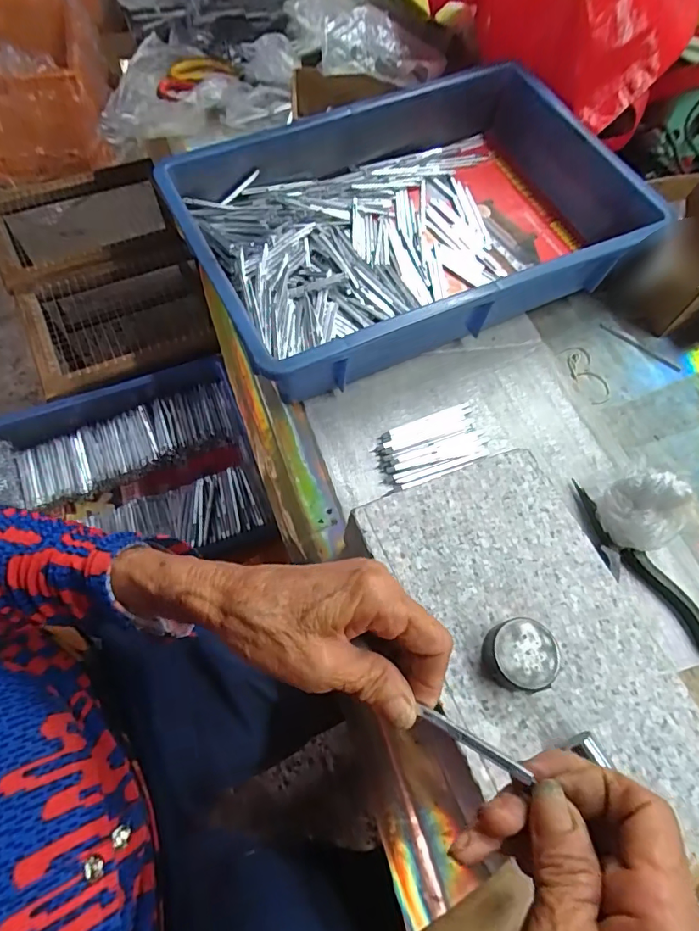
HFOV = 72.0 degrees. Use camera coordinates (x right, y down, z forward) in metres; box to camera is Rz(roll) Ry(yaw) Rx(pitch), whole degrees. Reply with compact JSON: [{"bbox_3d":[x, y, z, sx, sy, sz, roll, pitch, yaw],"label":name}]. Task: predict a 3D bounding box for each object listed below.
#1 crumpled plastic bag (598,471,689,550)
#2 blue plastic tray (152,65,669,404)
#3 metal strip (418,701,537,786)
[{"bbox_3d":[0.230,0.038,0.380,0.049,0.065,0.054,-21,67,-14],"label":"crumpled plastic bag"},{"bbox_3d":[0.063,-0.248,0.492,0.422,0.079,0.288,-21,67,-14],"label":"blue plastic tray"},{"bbox_3d":[0.051,0.116,0.202,0.049,0.004,0.006,19,63,35],"label":"metal strip"}]

